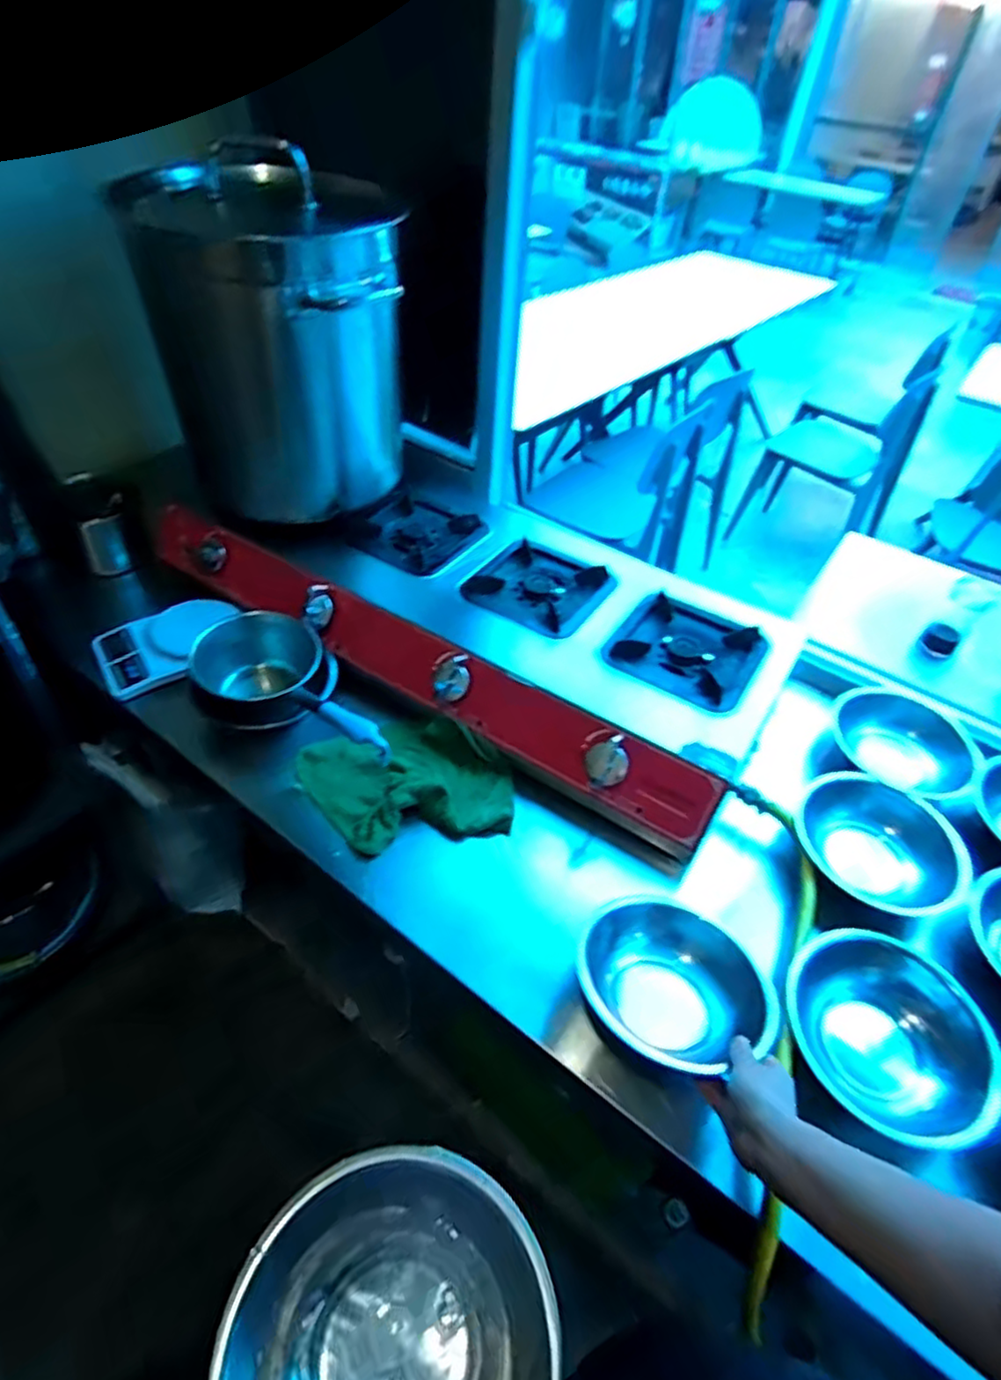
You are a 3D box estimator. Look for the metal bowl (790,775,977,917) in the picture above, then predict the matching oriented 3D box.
[{"bbox_3d":[0.447,0.183,0.801,0.181,0.051,0.179,3,45,-3],"label":"metal bowl"}]

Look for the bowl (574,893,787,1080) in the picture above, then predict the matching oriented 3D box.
[{"bbox_3d":[0.158,0.275,0.643,0.177,0.068,0.168,3,45,-3],"label":"bowl"}]

